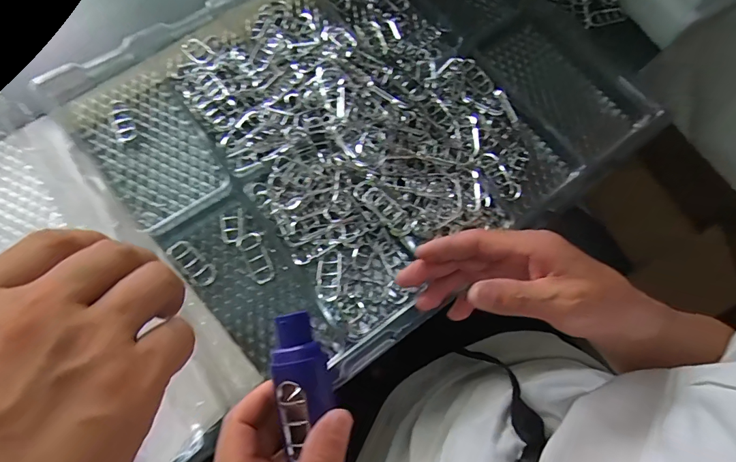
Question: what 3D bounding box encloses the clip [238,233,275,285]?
[{"bbox_3d":[-0.109,0.026,0.386,0.023,0.004,0.052,-27,74,-10],"label":"clip"}]

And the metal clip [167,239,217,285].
[{"bbox_3d":[-0.171,0.029,0.381,0.059,0.011,0.022,40,75,11],"label":"metal clip"}]

